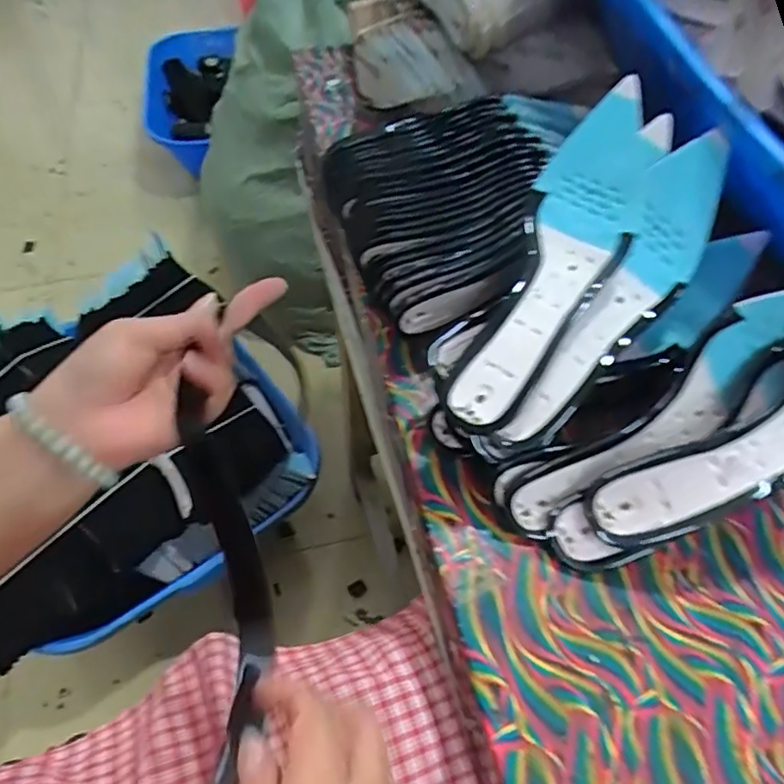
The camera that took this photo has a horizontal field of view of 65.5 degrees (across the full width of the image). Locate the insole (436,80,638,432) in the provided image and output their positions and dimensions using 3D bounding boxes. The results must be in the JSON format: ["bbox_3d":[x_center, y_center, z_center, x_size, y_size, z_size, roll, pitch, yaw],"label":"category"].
[{"bbox_3d":[0.109,-0.090,0.403,0.063,0.034,0.254,25,75,16],"label":"insole"}]

